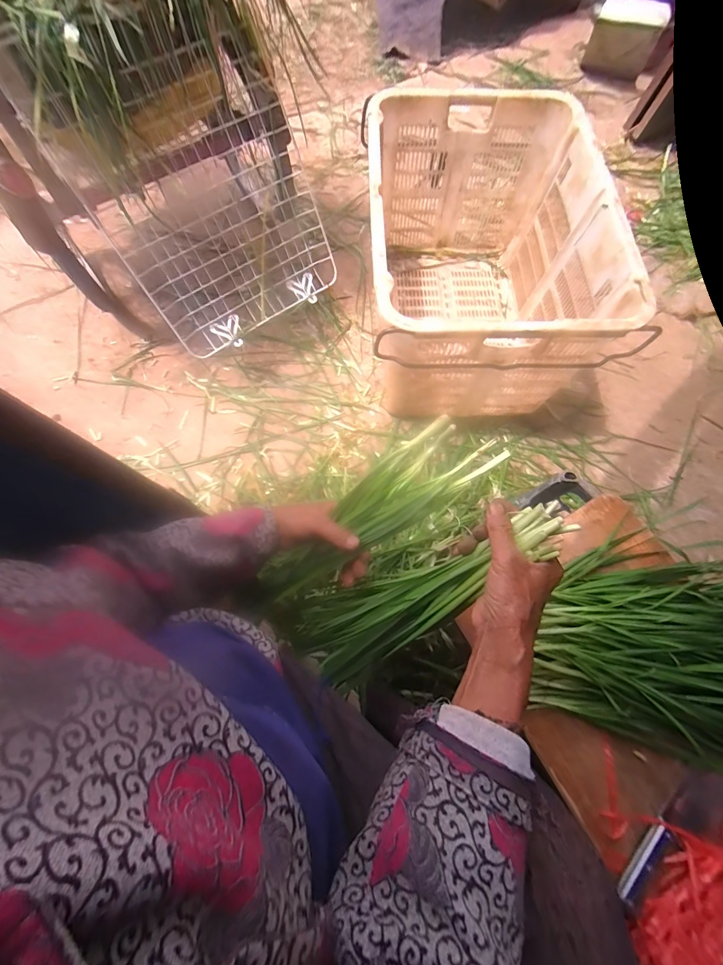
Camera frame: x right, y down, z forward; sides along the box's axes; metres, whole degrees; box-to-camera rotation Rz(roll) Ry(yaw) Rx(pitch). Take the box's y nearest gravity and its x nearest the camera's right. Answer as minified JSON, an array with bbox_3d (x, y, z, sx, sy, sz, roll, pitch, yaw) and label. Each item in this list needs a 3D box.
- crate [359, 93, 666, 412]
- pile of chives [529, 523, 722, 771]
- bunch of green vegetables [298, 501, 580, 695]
[{"bbox_3d":[0.256,-0.529,0.897,0.478,0.380,0.724,-1,70,-2],"label":"crate"},{"bbox_3d":[0.449,0.221,0.504,0.450,0.065,0.285,17,72,4],"label":"pile of chives"},{"bbox_3d":[0.063,0.121,0.382,0.311,0.038,0.095,-33,71,20],"label":"bunch of green vegetables"}]

